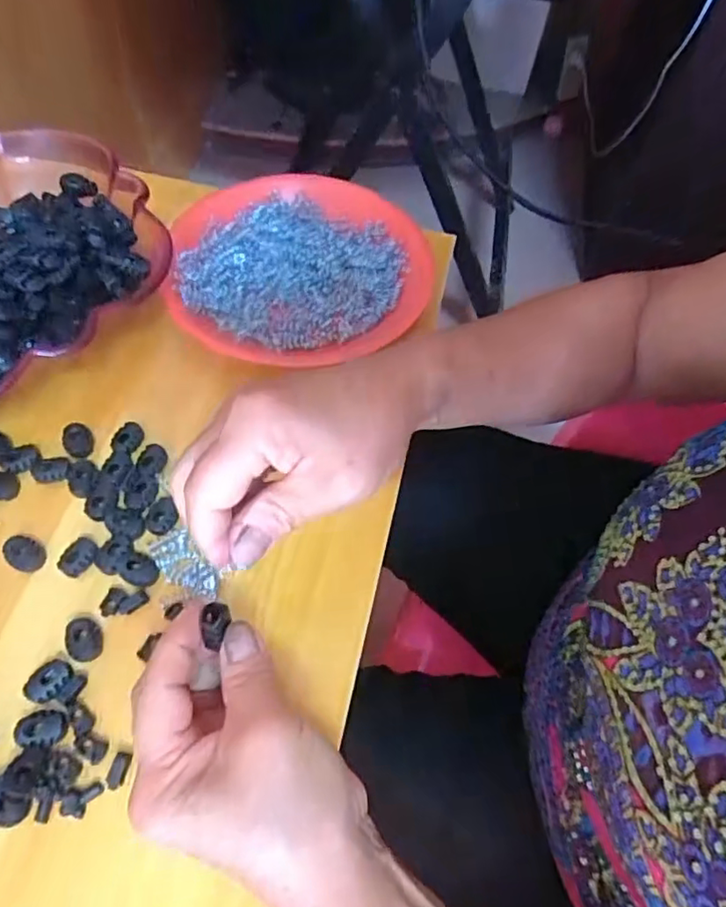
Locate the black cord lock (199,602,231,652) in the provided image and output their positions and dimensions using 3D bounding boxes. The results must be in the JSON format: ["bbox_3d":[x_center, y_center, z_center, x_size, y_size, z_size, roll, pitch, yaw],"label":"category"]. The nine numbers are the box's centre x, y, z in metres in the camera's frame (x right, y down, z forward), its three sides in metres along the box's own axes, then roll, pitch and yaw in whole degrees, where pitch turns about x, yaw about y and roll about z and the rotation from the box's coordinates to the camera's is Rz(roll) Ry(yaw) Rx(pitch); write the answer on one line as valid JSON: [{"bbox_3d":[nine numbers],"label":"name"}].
[{"bbox_3d":[-0.063,0.073,0.250,0.011,0.007,0.020,1,68,-4],"label":"black cord lock"}]

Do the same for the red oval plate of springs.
[{"bbox_3d":[-0.049,-0.143,0.445,0.194,0.024,0.173,-25,65,-17],"label":"red oval plate of springs"}]

